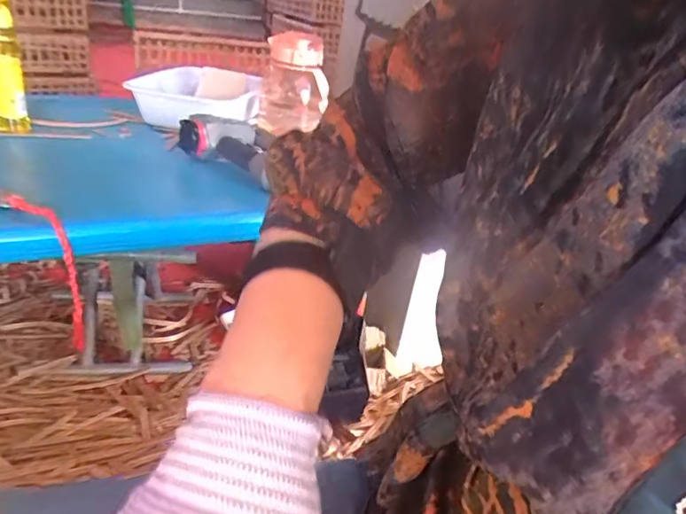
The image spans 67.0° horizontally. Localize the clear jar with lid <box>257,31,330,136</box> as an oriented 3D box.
[{"bbox_3d":[-0.087,-0.305,0.906,0.127,0.158,0.135,-3,30,-5],"label":"clear jar with lid"}]

